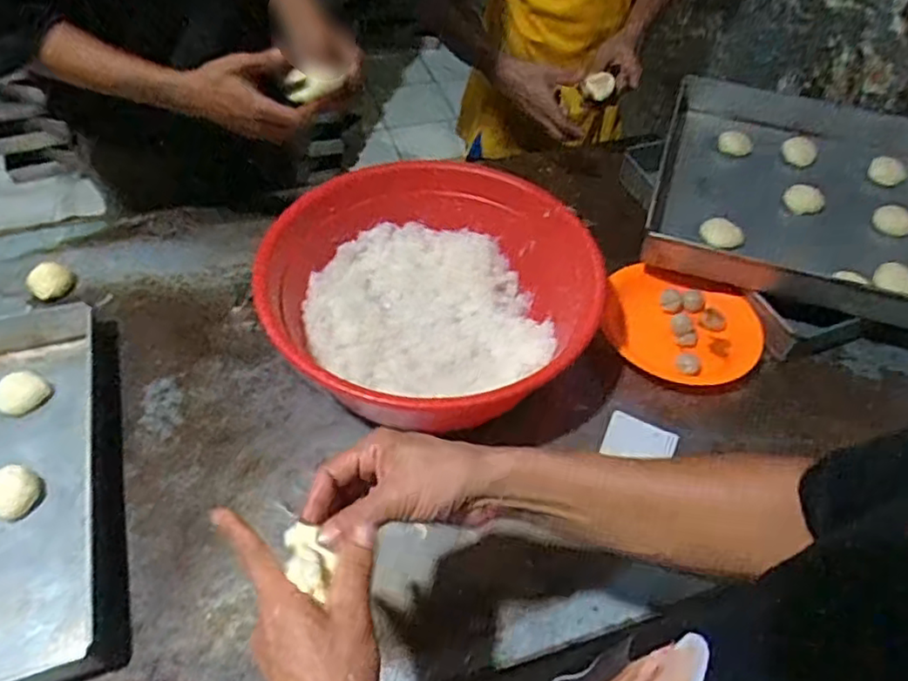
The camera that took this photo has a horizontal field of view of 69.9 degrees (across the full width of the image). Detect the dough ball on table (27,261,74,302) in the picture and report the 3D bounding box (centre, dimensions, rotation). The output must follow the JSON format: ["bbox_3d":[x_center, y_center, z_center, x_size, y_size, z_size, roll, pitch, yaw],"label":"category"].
[{"bbox_3d":[-0.587,-0.089,0.943,0.055,0.038,0.052,1,50,-1],"label":"dough ball on table"}]

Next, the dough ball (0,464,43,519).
[{"bbox_3d":[-0.492,0.171,0.730,0.054,0.040,0.052,1,50,-1],"label":"dough ball"}]

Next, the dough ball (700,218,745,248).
[{"bbox_3d":[0.402,-0.162,0.973,0.064,0.035,0.031,8,50,4],"label":"dough ball"}]

